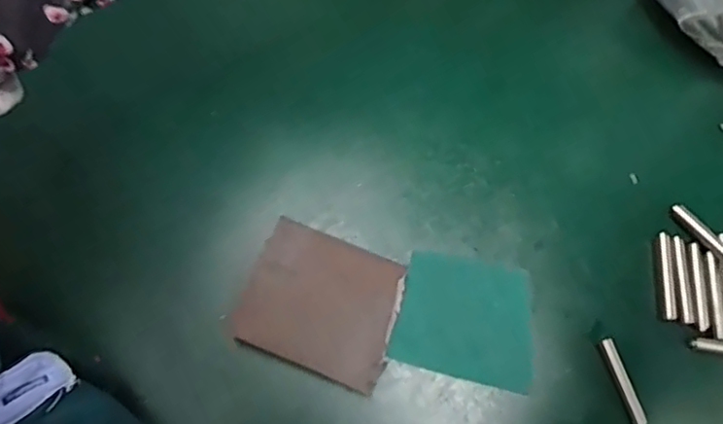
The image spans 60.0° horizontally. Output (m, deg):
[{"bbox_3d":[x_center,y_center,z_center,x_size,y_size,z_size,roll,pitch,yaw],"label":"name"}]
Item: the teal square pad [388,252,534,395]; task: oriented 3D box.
[{"bbox_3d":[0.060,0.059,0.352,0.077,0.004,0.065,14,77,3],"label":"teal square pad"}]

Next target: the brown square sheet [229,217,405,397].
[{"bbox_3d":[-0.021,0.051,0.341,0.080,0.028,0.068,22,78,5],"label":"brown square sheet"}]

